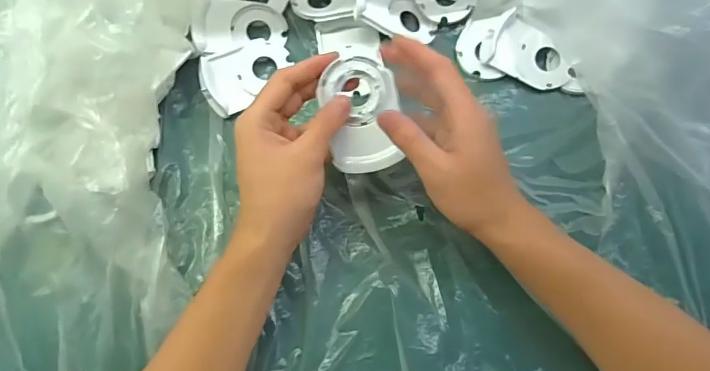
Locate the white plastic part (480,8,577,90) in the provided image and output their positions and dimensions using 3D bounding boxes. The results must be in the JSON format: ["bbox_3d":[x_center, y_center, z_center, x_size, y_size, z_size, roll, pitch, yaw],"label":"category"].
[{"bbox_3d":[0.161,-0.119,0.412,0.079,0.019,0.049,29,75,9],"label":"white plastic part"}]

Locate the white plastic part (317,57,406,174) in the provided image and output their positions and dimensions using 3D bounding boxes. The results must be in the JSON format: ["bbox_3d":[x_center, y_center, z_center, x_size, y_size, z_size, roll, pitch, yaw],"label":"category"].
[{"bbox_3d":[0.005,-0.051,0.335,0.054,0.008,0.083,-11,109,5],"label":"white plastic part"}]

